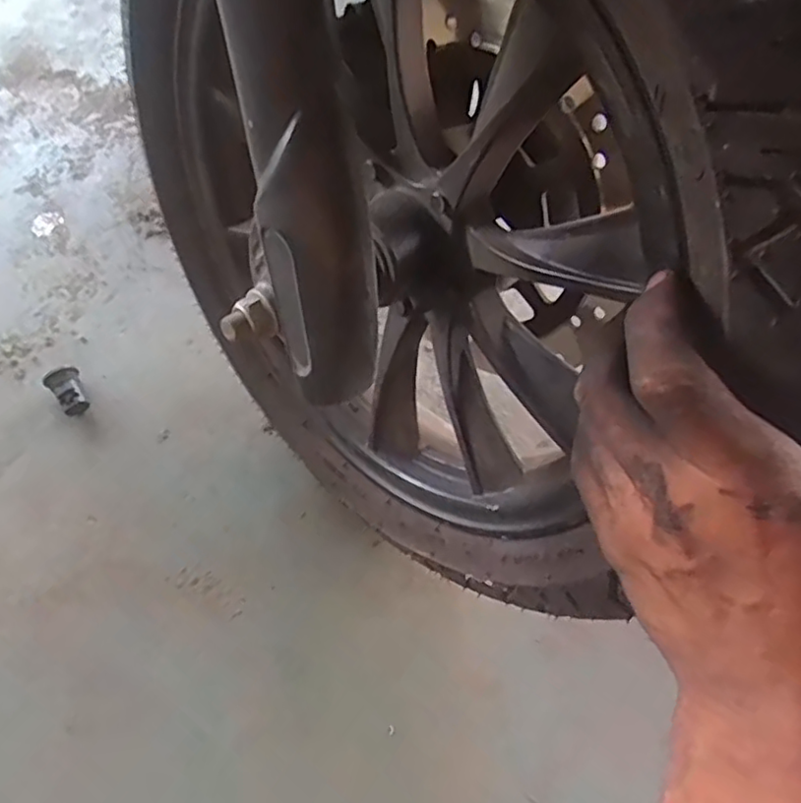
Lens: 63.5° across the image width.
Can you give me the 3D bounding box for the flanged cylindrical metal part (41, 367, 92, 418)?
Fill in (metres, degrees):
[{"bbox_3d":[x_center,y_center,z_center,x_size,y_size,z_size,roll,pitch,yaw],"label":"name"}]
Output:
[{"bbox_3d":[-0.272,-0.008,0.536,0.026,0.022,0.043,-37,70,-19],"label":"flanged cylindrical metal part"}]

